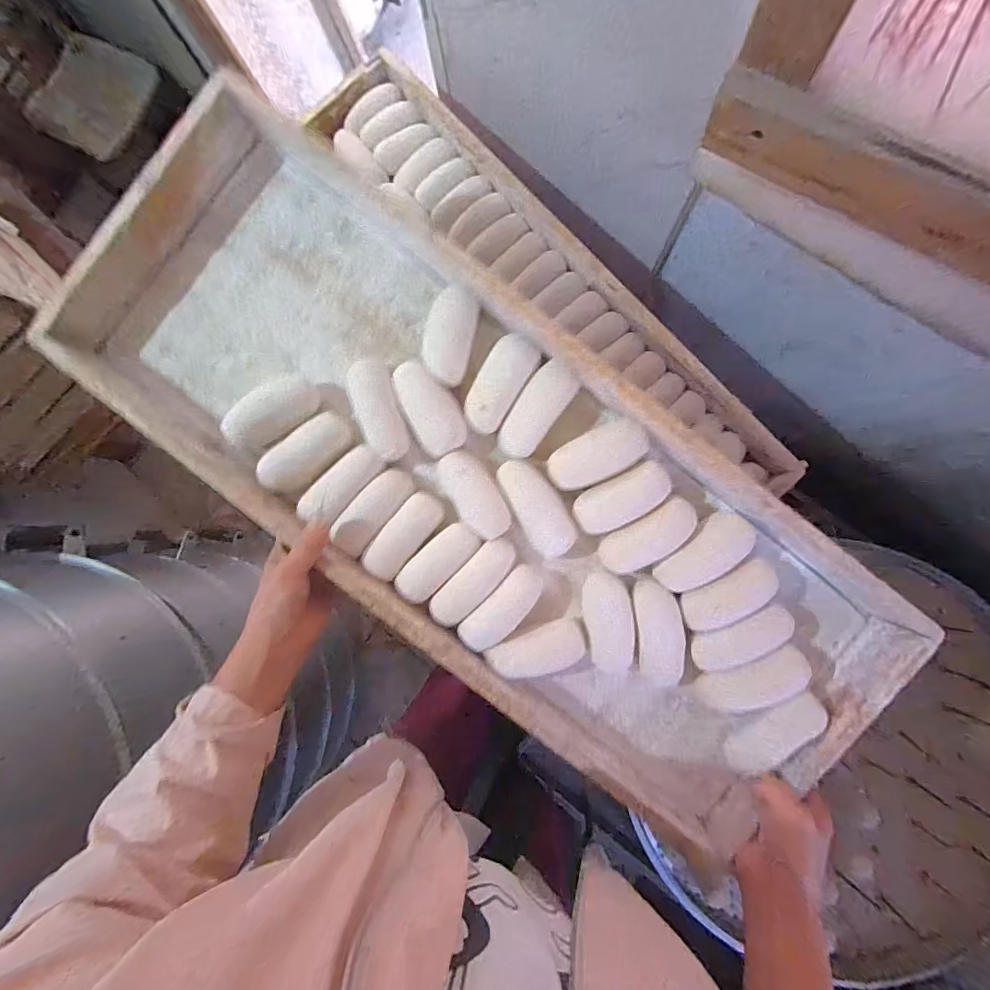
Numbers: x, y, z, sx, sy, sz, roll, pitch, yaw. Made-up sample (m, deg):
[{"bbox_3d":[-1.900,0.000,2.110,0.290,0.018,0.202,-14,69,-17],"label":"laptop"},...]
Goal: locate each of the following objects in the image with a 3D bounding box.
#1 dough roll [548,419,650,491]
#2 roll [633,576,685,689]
[{"bbox_3d":[0.097,-0.038,0.412,0.091,0.030,0.044,-26,84,2],"label":"dough roll"},{"bbox_3d":[0.160,0.135,0.424,0.043,0.024,0.105,-6,85,4],"label":"roll"}]

